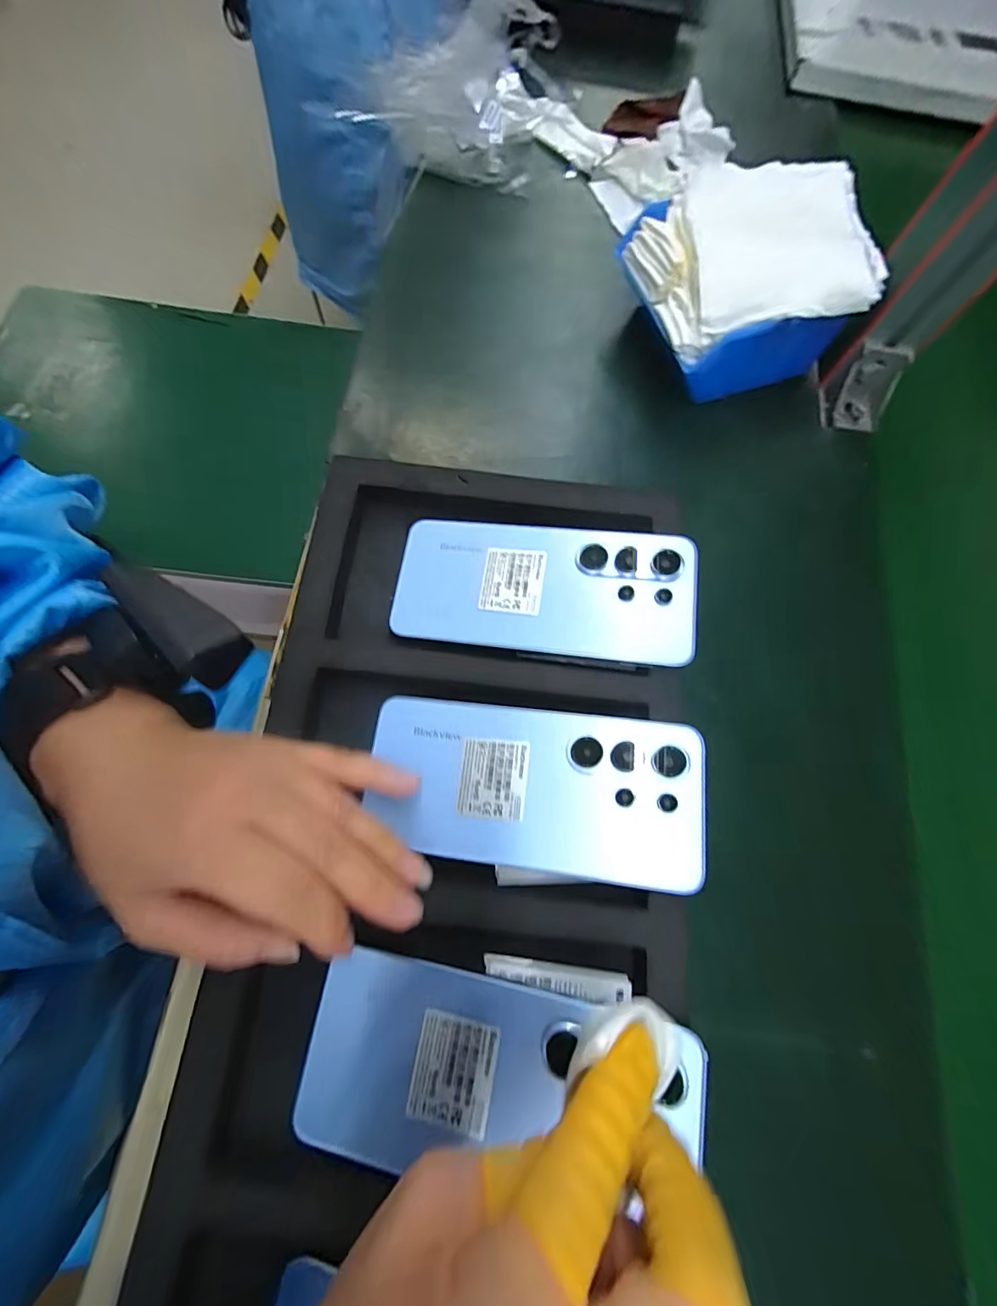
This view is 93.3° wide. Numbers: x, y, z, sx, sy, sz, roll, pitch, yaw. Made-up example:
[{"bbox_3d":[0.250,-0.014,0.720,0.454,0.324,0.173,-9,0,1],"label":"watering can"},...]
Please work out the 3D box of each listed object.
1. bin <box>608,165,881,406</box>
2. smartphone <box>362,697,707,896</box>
[{"bbox_3d":[0.162,-0.252,0.322,0.126,0.077,0.133,-17,76,-9],"label":"bin"},{"bbox_3d":[0.017,0.067,0.238,0.166,0.006,0.080,8,70,9],"label":"smartphone"}]

